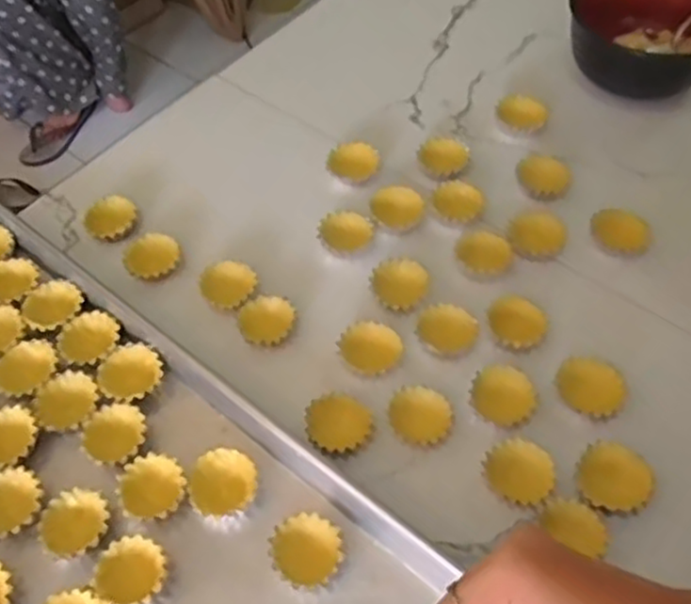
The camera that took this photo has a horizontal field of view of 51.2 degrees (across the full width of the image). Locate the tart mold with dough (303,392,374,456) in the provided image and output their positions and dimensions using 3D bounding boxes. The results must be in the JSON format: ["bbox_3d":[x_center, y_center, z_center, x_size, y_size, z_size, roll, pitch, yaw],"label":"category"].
[{"bbox_3d":[-0.005,0.082,0.491,0.044,0.010,0.046,-11,55,-5],"label":"tart mold with dough"}]

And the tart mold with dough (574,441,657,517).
[{"bbox_3d":[0.167,0.110,0.448,0.044,0.011,0.041,-1,54,2],"label":"tart mold with dough"}]

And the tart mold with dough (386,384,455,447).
[{"bbox_3d":[0.051,0.077,0.490,0.037,0.010,0.043,-35,60,-20],"label":"tart mold with dough"}]

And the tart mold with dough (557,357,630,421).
[{"bbox_3d":[0.165,0.056,0.484,0.045,0.012,0.040,34,63,24],"label":"tart mold with dough"}]

